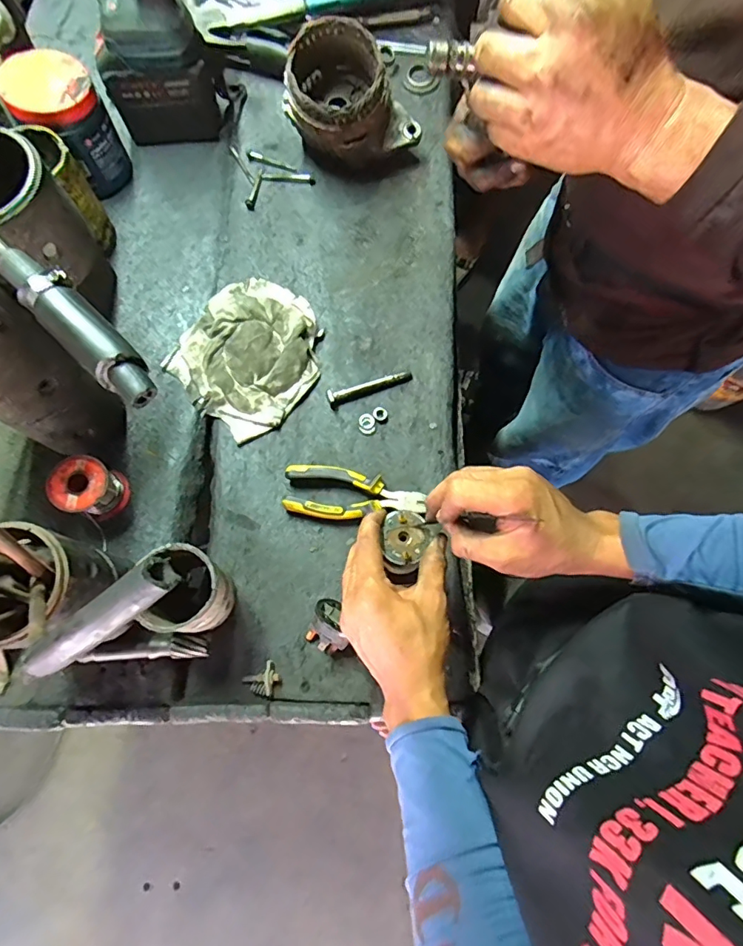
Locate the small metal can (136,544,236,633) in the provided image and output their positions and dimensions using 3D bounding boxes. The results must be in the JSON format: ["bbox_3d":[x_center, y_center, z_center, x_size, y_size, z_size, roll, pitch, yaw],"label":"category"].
[{"bbox_3d":[-0.161,0.108,0.440,0.063,0.108,0.074,38,77,8],"label":"small metal can"}]

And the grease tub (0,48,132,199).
[{"bbox_3d":[-0.337,-0.387,0.550,0.084,0.118,0.088,0,75,-2],"label":"grease tub"}]

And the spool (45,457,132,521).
[{"bbox_3d":[-0.275,0.015,0.479,0.051,0.055,0.051,0,75,-2],"label":"spool"}]

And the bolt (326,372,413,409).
[{"bbox_3d":[-0.001,-0.097,0.555,0.098,0.015,0.014,-18,77,-6],"label":"bolt"}]

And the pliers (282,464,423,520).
[{"bbox_3d":[-0.017,0.023,0.519,0.144,0.026,0.054,2,75,-1],"label":"pliers"}]

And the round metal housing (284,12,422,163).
[{"bbox_3d":[-0.023,-0.437,0.589,0.156,0.117,0.111,18,76,3],"label":"round metal housing"}]

